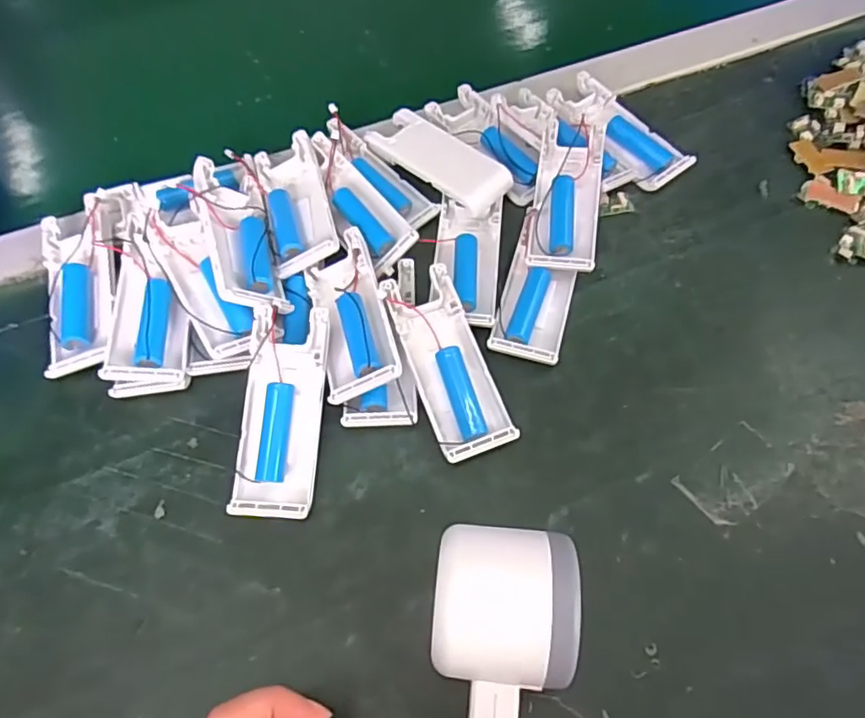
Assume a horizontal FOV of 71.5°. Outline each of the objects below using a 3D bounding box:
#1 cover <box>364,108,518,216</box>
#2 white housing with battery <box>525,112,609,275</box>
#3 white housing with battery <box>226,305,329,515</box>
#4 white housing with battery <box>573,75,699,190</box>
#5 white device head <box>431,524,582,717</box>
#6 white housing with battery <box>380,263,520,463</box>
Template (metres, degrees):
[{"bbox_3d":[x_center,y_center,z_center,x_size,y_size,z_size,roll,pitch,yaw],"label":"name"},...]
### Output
[{"bbox_3d":[0.003,-0.133,0.397,0.100,0.015,0.037,40,69,19],"label":"cover"},{"bbox_3d":[0.083,-0.100,0.368,0.039,0.030,0.104,9,63,5],"label":"white housing with battery"},{"bbox_3d":[-0.076,0.027,0.308,0.039,0.019,0.104,3,75,2],"label":"white housing with battery"},{"bbox_3d":[0.129,-0.156,0.414,0.039,0.016,0.101,-34,68,-16],"label":"white housing with battery"},{"bbox_3d":[0.027,0.113,0.244,0.053,0.059,0.079,5,63,3],"label":"white device head"},{"bbox_3d":[0.009,0.001,0.321,0.042,0.024,0.101,-19,64,-10],"label":"white housing with battery"}]

